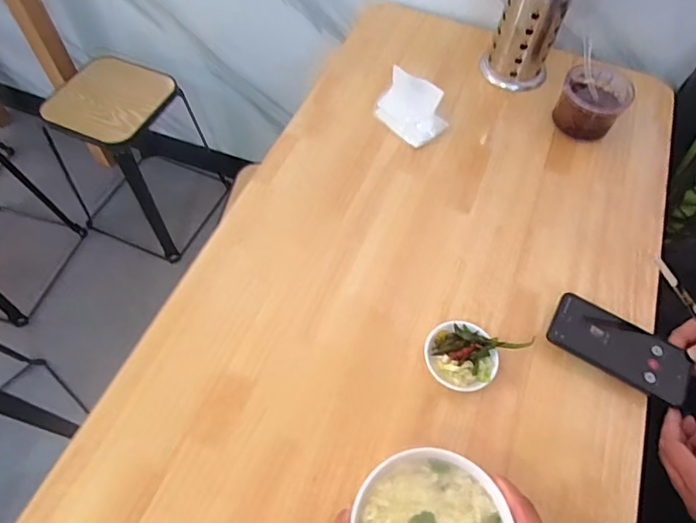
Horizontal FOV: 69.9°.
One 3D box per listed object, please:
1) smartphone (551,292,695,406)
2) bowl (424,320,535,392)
[{"bbox_3d":[0.334,0.104,0.614,0.161,0.012,0.077,28,62,13],"label":"smartphone"},{"bbox_3d":[0.143,0.110,0.598,0.092,0.043,0.093,2,59,-3],"label":"bowl"}]

